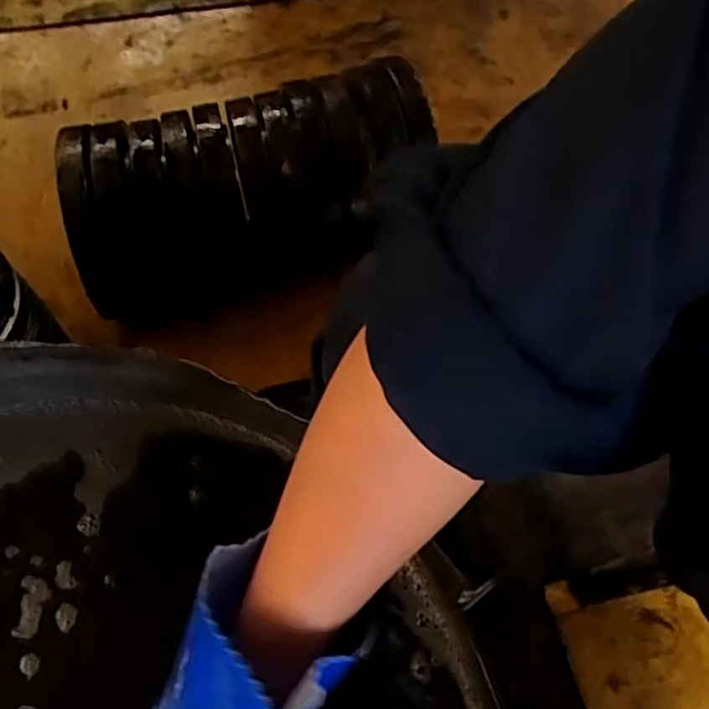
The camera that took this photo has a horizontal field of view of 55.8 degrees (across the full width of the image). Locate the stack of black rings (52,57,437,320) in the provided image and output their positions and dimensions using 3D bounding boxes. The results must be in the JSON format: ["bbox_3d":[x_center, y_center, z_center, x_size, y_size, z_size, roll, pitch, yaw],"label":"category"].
[{"bbox_3d":[-0.119,-0.193,0.795,0.412,0.192,0.190,-12,64,-8],"label":"stack of black rings"}]

